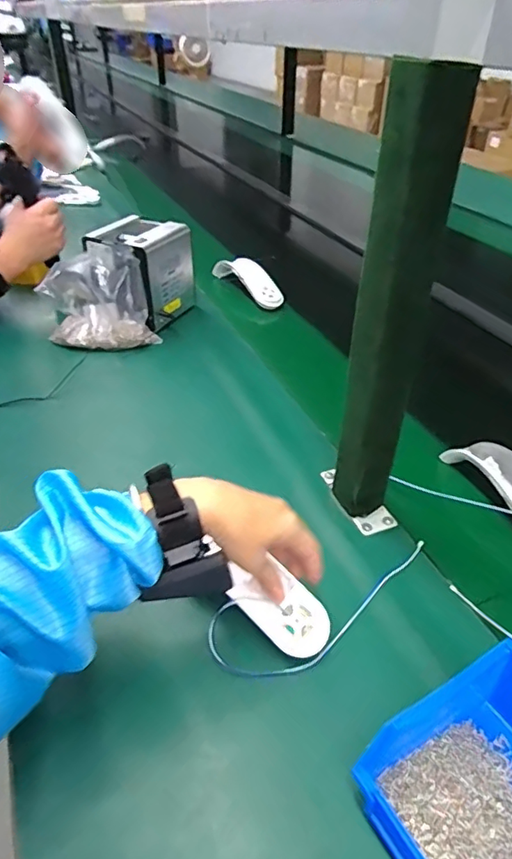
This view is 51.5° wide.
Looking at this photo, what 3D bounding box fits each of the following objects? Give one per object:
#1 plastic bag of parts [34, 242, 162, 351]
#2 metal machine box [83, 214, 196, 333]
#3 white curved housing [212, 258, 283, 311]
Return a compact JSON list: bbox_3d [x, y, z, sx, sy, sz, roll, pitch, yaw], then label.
[{"bbox_3d":[-0.252,-0.210,0.833,0.152,0.126,0.117,-11,39,-12],"label":"plastic bag of parts"},{"bbox_3d":[-0.194,-0.261,0.904,0.131,0.147,0.154,15,41,21],"label":"metal machine box"},{"bbox_3d":[-0.011,-0.286,1.030,0.063,0.052,0.190,-23,42,-25],"label":"white curved housing"}]

